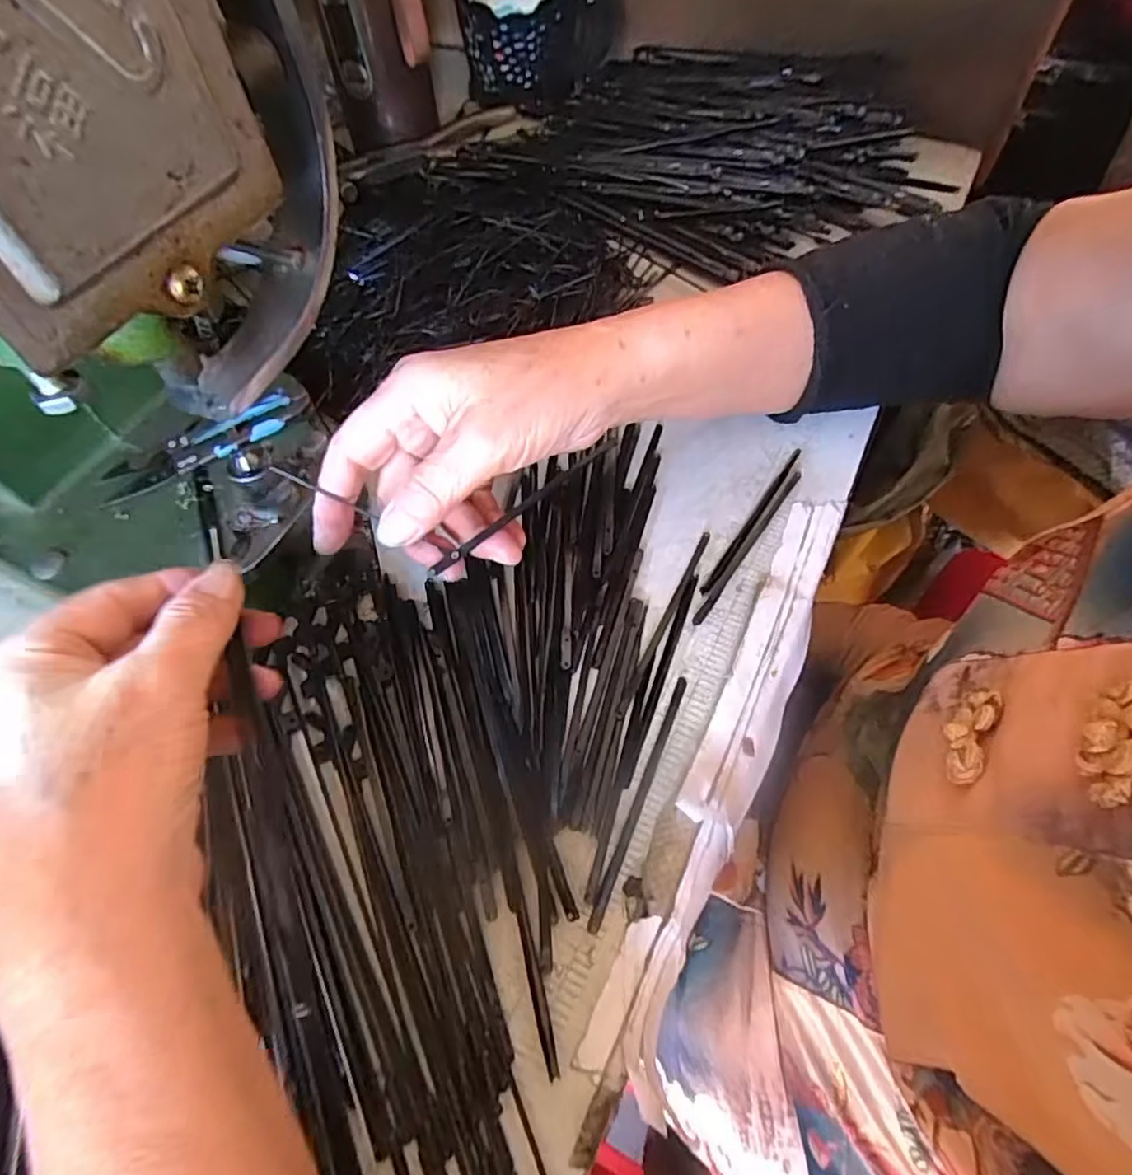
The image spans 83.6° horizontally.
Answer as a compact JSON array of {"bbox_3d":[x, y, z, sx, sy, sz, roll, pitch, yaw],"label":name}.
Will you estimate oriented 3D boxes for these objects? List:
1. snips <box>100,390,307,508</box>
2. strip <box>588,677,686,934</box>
[{"bbox_3d":[-0.171,-0.070,0.304,0.096,0.008,0.026,-31,63,-15],"label":"snips"},{"bbox_3d":[0.028,0.079,0.242,0.006,0.004,0.099,20,63,13],"label":"strip"}]

